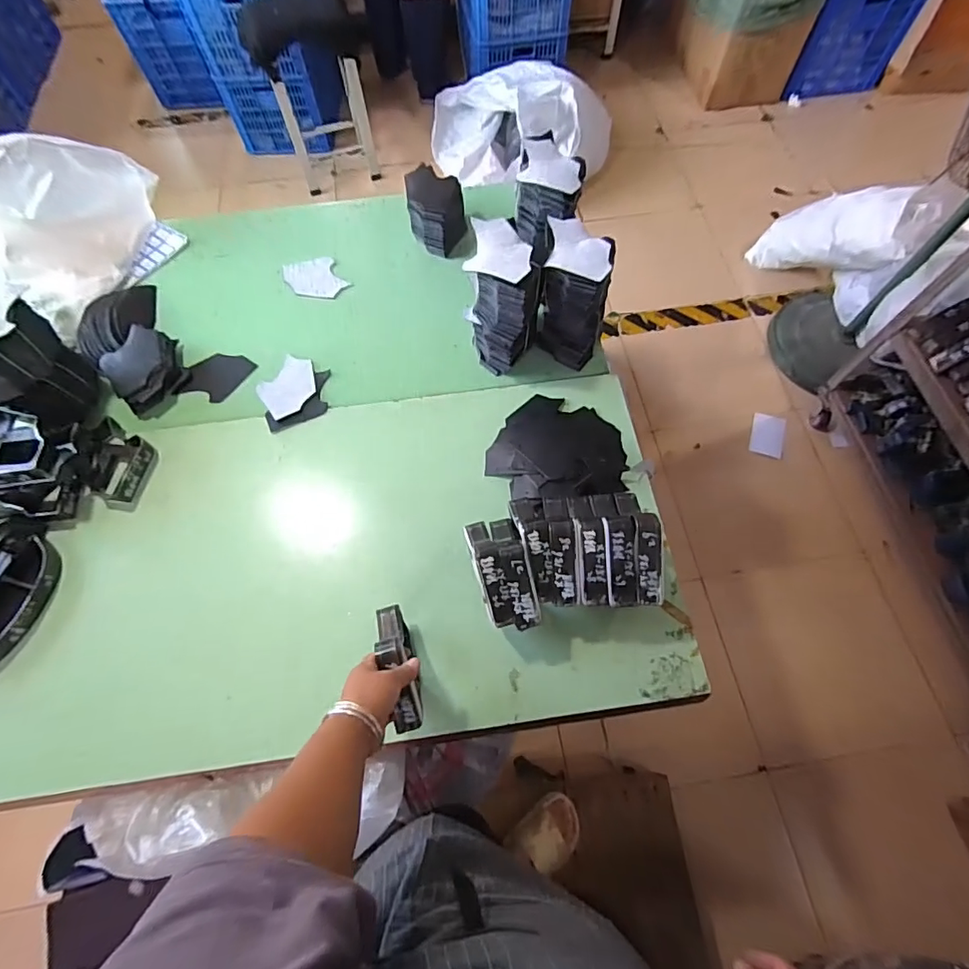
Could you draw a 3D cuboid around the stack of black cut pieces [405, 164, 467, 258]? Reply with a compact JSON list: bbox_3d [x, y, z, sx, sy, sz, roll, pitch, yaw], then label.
[{"bbox_3d":[-0.095,-0.543,0.981,0.105,0.087,0.150,-7,72,-1],"label":"stack of black cut pieces"}]

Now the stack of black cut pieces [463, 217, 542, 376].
[{"bbox_3d":[0.031,-0.303,0.829,0.117,0.209,0.151,11,73,5],"label":"stack of black cut pieces"}]

